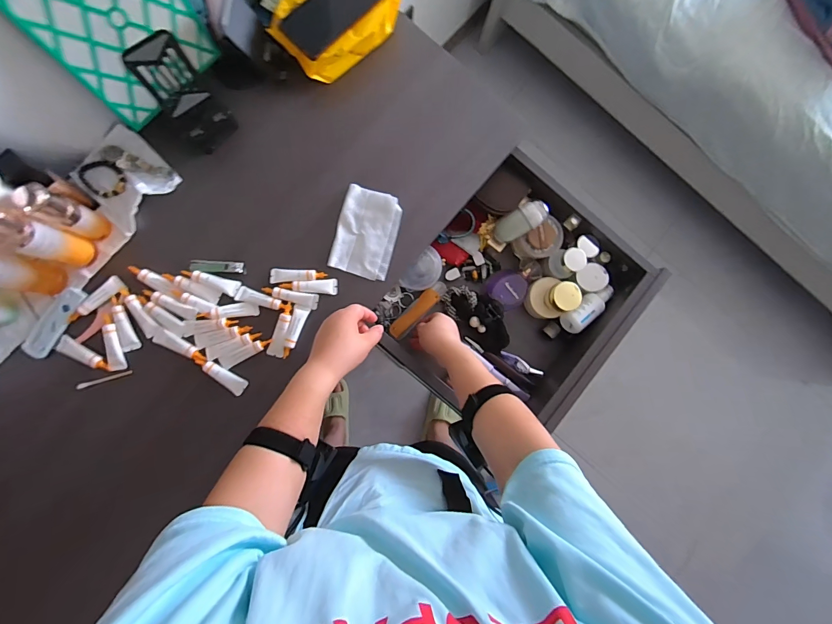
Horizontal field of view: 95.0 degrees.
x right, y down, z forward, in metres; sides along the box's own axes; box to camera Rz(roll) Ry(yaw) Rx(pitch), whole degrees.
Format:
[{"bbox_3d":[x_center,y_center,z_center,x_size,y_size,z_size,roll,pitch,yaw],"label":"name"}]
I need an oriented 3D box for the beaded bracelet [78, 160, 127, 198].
[{"bbox_3d":[-0.469,-0.201,0.570,0.070,0.020,0.051,31,83,-2],"label":"beaded bracelet"}]

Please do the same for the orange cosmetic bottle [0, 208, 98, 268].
[{"bbox_3d":[-0.481,-0.092,0.476,0.048,0.160,0.044,19,83,-3],"label":"orange cosmetic bottle"}]

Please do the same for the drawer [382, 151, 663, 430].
[{"bbox_3d":[0.186,-0.020,0.696,0.363,0.104,0.391,42,83,-1],"label":"drawer"}]

